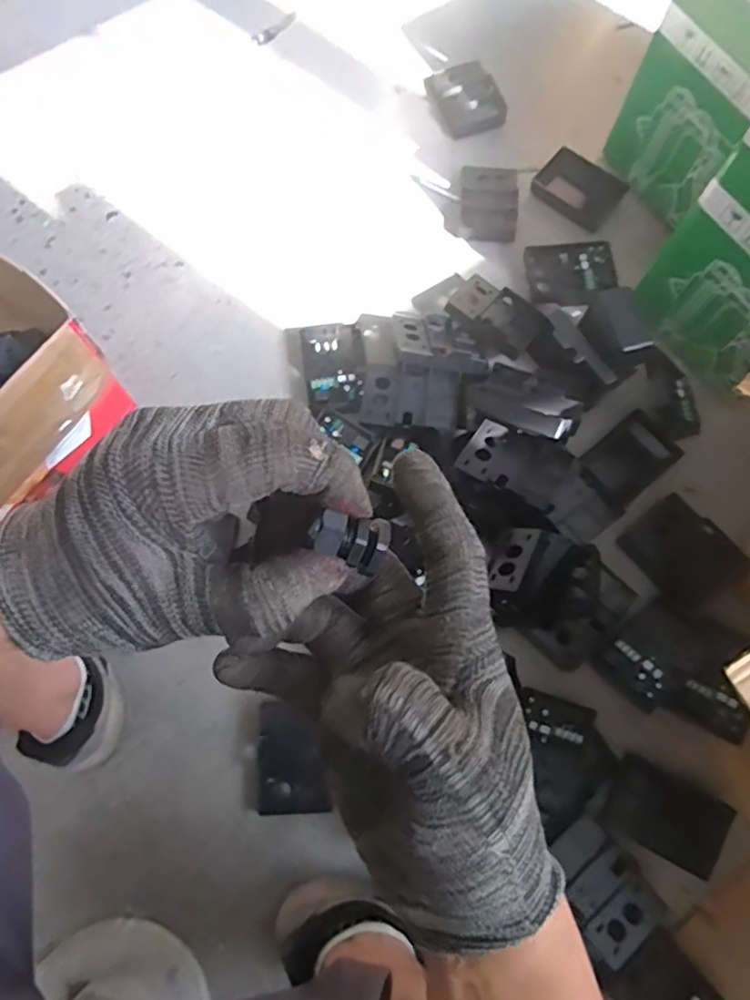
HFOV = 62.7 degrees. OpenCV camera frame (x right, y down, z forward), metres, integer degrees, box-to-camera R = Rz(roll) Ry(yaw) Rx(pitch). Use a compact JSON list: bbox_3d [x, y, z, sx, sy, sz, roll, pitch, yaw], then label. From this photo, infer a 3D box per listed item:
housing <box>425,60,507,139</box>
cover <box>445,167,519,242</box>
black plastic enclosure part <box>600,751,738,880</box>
[{"bbox_3d":[0.150,-0.646,0.998,0.098,0.032,0.118,-25,77,-8],"label":"housing"},{"bbox_3d":[0.166,-0.452,0.940,0.100,0.028,0.120,7,74,1],"label":"cover"},{"bbox_3d":[0.343,0.368,0.717,0.132,0.009,0.086,28,76,6],"label":"black plastic enclosure part"}]

